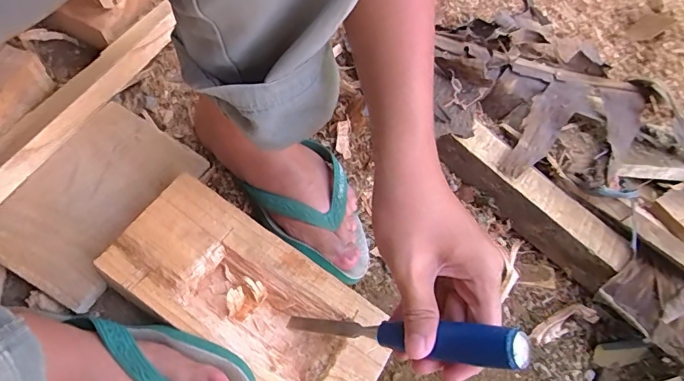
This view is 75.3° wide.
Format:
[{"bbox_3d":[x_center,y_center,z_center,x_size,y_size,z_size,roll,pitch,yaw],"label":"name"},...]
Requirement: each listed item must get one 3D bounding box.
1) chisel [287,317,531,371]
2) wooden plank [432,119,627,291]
[{"bbox_3d":[0.030,0.107,0.332,0.018,0.229,0.020,37,60,-28],"label":"chisel"},{"bbox_3d":[0.221,0.021,0.513,0.243,0.068,0.054,40,66,-3],"label":"wooden plank"}]

